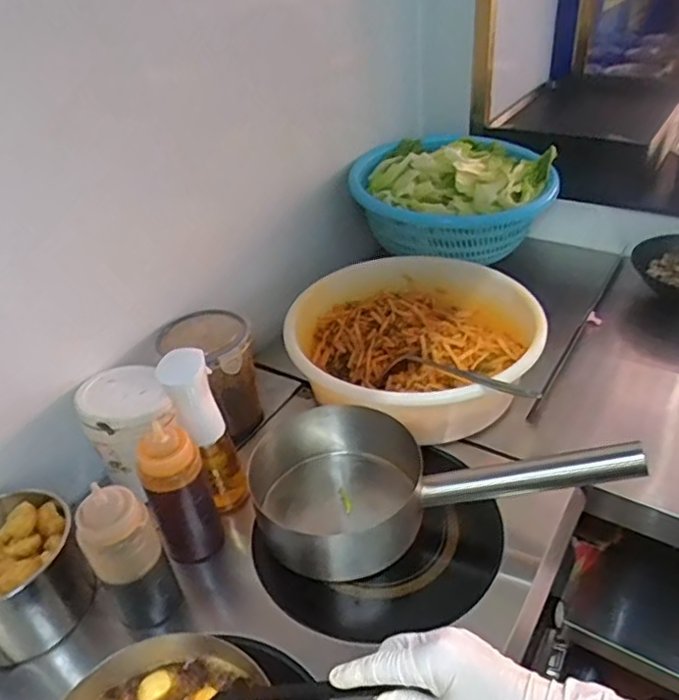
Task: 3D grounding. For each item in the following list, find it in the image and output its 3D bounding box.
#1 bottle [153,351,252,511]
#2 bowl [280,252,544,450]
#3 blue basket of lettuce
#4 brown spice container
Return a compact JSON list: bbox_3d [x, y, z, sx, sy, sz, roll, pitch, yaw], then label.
[{"bbox_3d":[-0.159,0.110,0.752,0.063,0.250,0.054,-15,38,-13],"label":"bottle"},{"bbox_3d":[0.109,-0.009,0.953,0.366,0.129,0.368,-3,37,3],"label":"bowl"},{"bbox_3d":[0.224,-0.328,1.227,0.384,0.144,0.435,-2,37,4],"label":"blue basket of lettuce"},{"bbox_3d":[-0.182,0.036,0.911,0.138,0.151,0.107,17,42,27],"label":"brown spice container"}]

